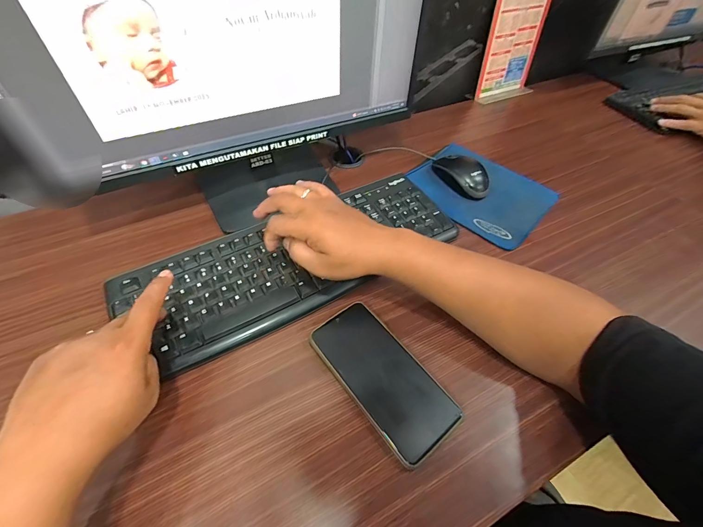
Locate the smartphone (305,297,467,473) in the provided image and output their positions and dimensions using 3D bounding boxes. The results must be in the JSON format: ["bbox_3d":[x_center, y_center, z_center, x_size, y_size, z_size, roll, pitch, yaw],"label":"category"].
[{"bbox_3d":[0.032,0.115,0.341,0.078,0.012,0.163,-32,60,-24],"label":"smartphone"}]

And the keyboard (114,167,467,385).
[{"bbox_3d":[-0.066,-0.009,0.427,0.421,0.023,0.160,-27,58,-21],"label":"keyboard"}]

